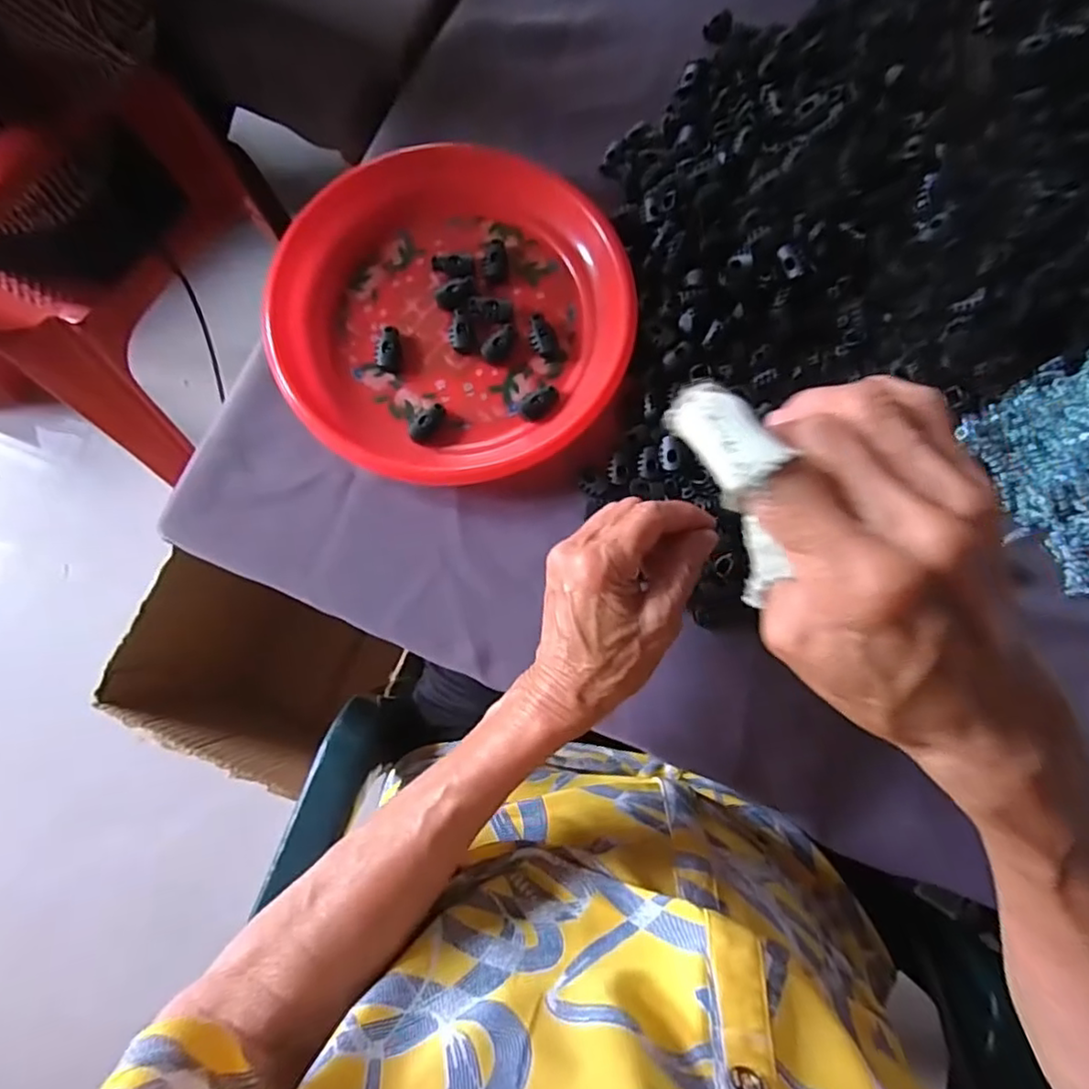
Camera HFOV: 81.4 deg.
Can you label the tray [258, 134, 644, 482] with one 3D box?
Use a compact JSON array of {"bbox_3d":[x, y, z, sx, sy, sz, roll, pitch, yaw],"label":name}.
[{"bbox_3d":[-0.059,-0.156,0.415,0.222,0.027,0.229,-2,80,0],"label":"tray"}]

